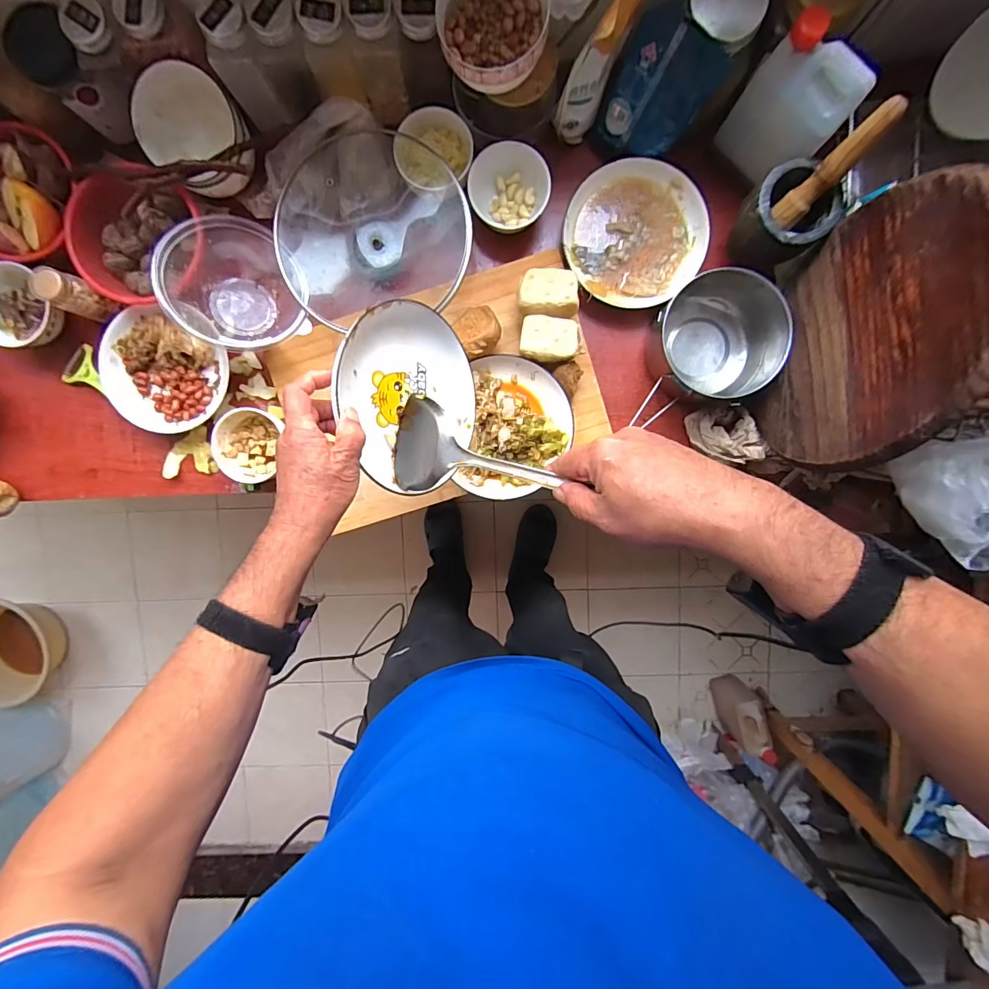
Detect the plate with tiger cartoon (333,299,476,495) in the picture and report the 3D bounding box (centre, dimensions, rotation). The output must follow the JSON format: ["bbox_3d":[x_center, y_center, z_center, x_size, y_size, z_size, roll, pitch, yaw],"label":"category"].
[{"bbox_3d":[-0.091,-0.109,0.486,0.188,0.043,0.190,-4,95,-48],"label":"plate with tiger cartoon"}]

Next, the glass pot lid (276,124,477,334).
[{"bbox_3d":[-0.170,-0.371,0.619,0.260,0.075,0.246,0,96,1],"label":"glass pot lid"}]

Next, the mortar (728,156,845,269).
[{"bbox_3d":[0.370,-0.360,0.580,0.099,0.117,0.095,0,96,1],"label":"mortar"}]

